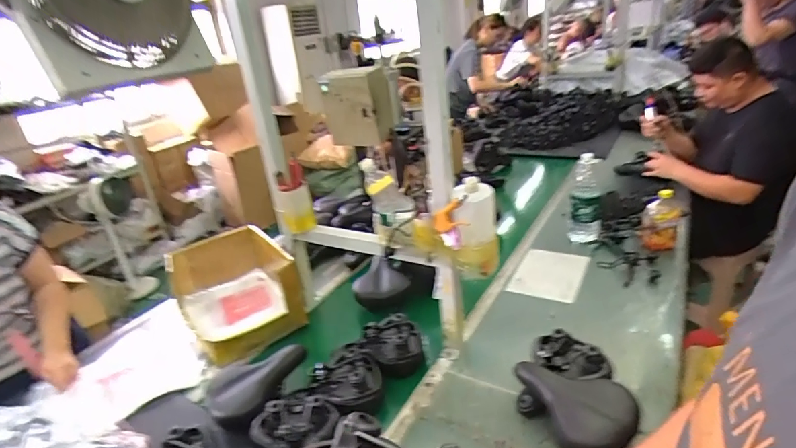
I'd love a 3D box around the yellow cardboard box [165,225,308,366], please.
[{"bbox_3d":[-0.508,0.196,1.398,0.346,0.215,0.385,-18,27,-24],"label":"yellow cardboard box"}]

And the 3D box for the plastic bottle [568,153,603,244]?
[{"bbox_3d":[0.665,-0.079,1.569,0.103,0.322,0.094,6,28,26],"label":"plastic bottle"}]

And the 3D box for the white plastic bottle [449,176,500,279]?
[{"bbox_3d":[0.164,0.022,1.015,0.095,0.229,0.085,15,32,38],"label":"white plastic bottle"}]

